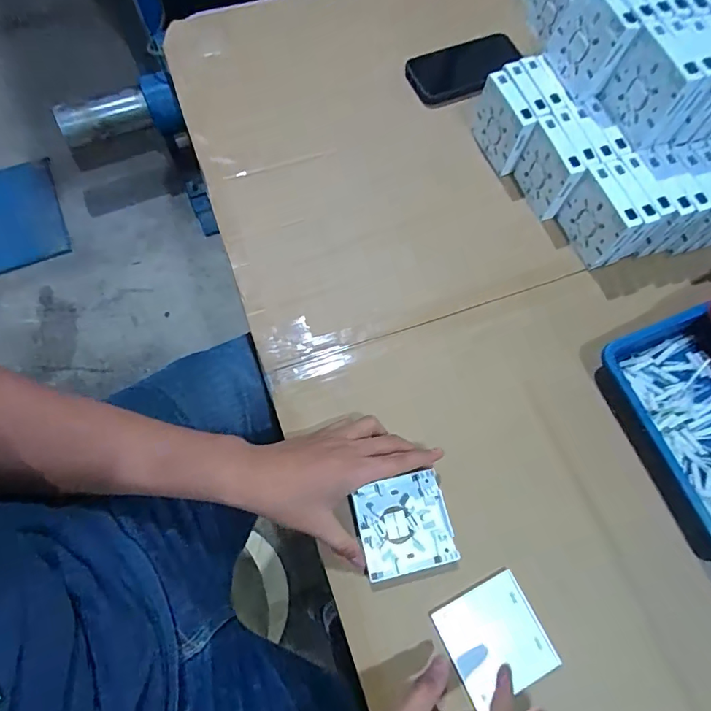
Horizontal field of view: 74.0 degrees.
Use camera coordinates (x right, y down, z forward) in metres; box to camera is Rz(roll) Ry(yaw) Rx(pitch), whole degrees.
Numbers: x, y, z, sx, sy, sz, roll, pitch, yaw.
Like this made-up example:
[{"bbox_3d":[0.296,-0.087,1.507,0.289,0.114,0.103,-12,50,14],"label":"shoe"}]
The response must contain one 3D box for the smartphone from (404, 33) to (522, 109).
[{"bbox_3d":[0.152,-0.403,0.665,0.157,0.015,0.080,-16,90,-3],"label":"smartphone"}]

